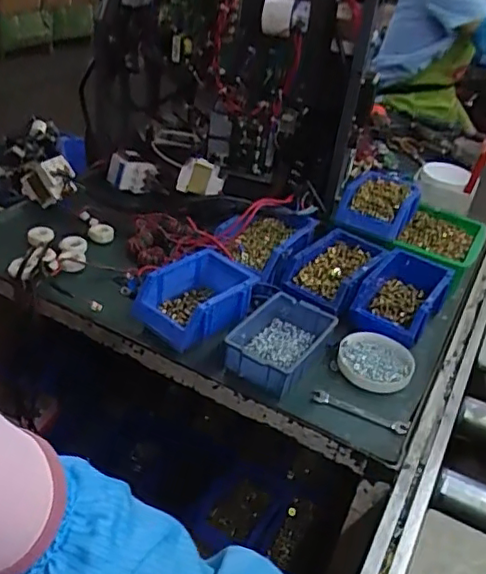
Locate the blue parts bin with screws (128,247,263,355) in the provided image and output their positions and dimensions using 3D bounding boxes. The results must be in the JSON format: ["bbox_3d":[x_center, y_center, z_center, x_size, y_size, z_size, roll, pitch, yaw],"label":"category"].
[{"bbox_3d":[-0.067,0.015,0.853,0.124,0.065,0.169,26,38,25],"label":"blue parts bin with screws"}]

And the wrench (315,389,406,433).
[{"bbox_3d":[0.149,0.158,0.753,0.121,0.005,0.020,18,35,18],"label":"wrench"}]

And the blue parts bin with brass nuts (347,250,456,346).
[{"bbox_3d":[0.248,0.014,0.919,0.108,0.067,0.186,23,37,21],"label":"blue parts bin with brass nuts"}]

